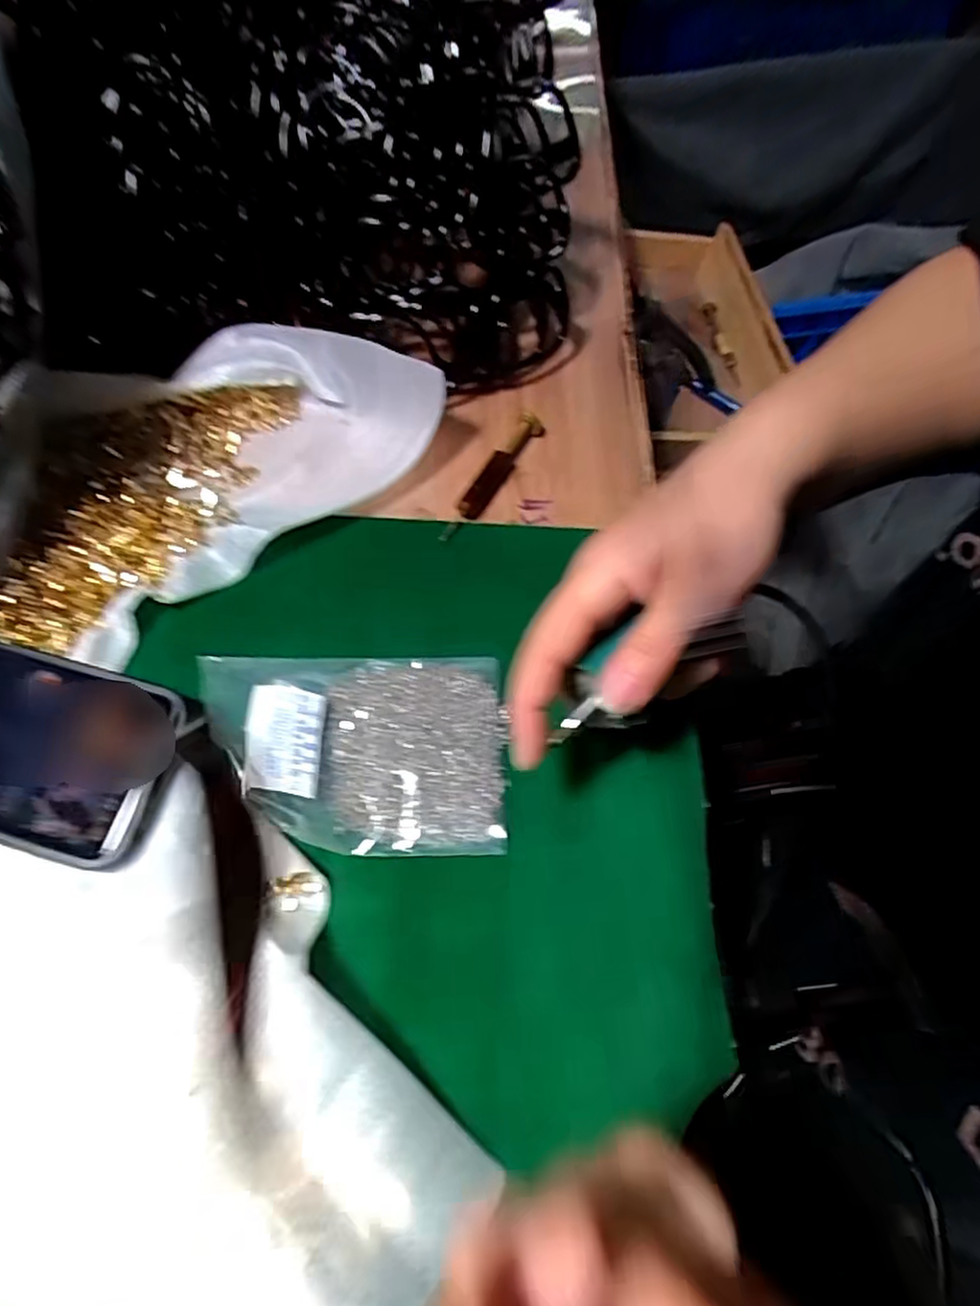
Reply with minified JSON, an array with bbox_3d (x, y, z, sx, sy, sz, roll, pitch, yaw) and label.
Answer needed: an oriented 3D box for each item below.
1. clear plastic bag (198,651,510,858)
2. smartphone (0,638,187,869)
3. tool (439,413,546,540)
[{"bbox_3d":[-0.060,0.039,0.305,0.132,0.026,0.091,-1,62,-2],"label":"clear plastic bag"},{"bbox_3d":[-0.222,0.032,0.303,0.169,0.005,0.079,15,70,5],"label":"smartphone"},{"bbox_3d":[0.001,-0.097,0.388,0.014,0.012,0.097,28,65,13],"label":"tool"}]

